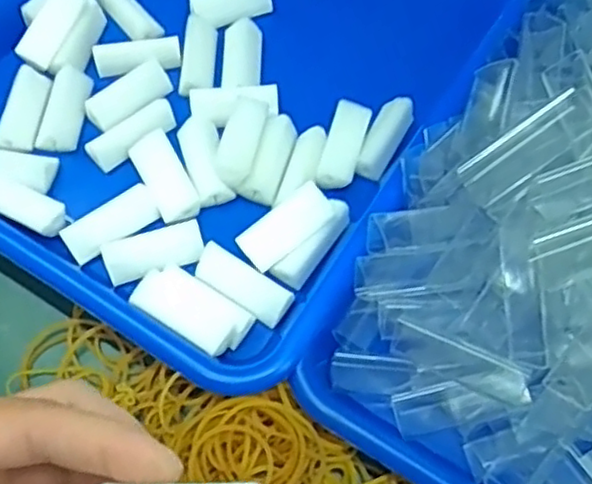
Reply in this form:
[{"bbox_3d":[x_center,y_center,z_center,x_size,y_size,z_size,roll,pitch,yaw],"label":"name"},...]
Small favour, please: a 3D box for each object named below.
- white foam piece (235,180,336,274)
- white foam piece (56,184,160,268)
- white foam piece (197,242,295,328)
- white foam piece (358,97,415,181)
[{"bbox_3d":[-0.004,-0.007,0.314,0.045,0.009,0.019,-37,71,-2],"label":"white foam piece"},{"bbox_3d":[-0.088,-0.009,0.322,0.045,0.009,0.020,-30,69,-17],"label":"white foam piece"},{"bbox_3d":[-0.024,0.021,0.308,0.046,0.014,0.016,30,65,11],"label":"white foam piece"},{"bbox_3d":[0.046,-0.054,0.350,0.017,0.010,0.048,28,65,10],"label":"white foam piece"}]

